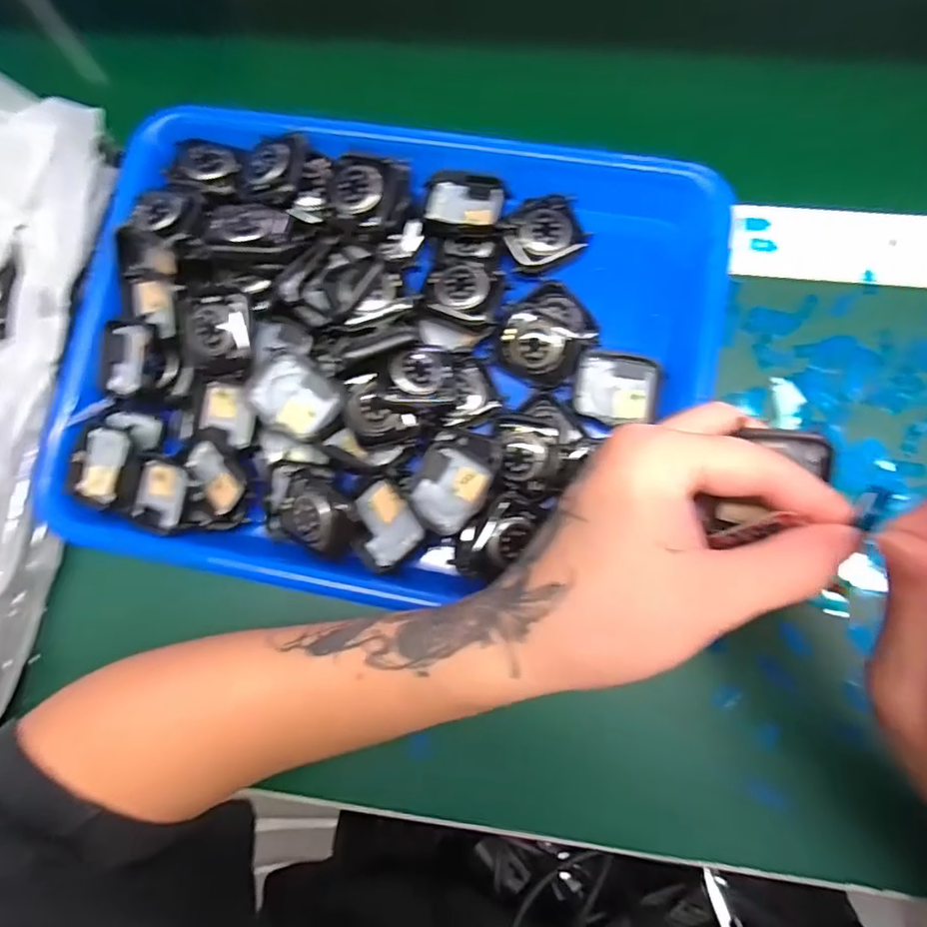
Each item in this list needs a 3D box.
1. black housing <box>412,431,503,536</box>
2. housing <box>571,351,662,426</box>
[{"bbox_3d":[-0.005,0.008,0.285,0.038,0.013,0.052,25,84,8],"label":"black housing"},{"bbox_3d":[0.081,-0.039,0.296,0.043,0.008,0.036,10,83,6],"label":"housing"}]

